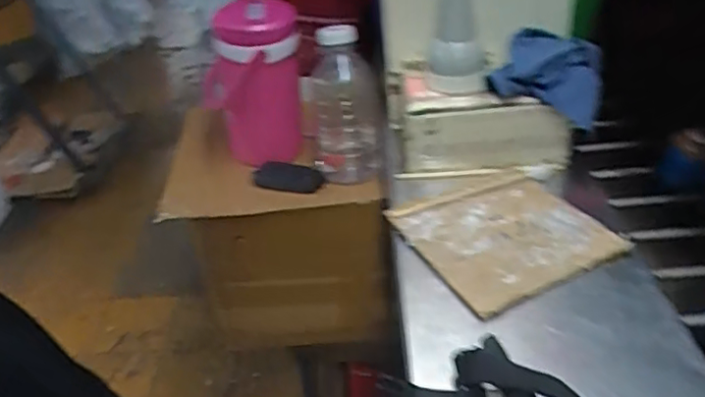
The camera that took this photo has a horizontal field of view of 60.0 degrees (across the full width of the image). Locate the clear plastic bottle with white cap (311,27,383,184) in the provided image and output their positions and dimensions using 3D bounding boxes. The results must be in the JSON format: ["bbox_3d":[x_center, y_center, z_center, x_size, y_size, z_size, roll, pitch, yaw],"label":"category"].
[{"bbox_3d":[-0.011,-0.128,0.854,0.092,0.207,0.097,-8,35,-2],"label":"clear plastic bottle with white cap"}]

